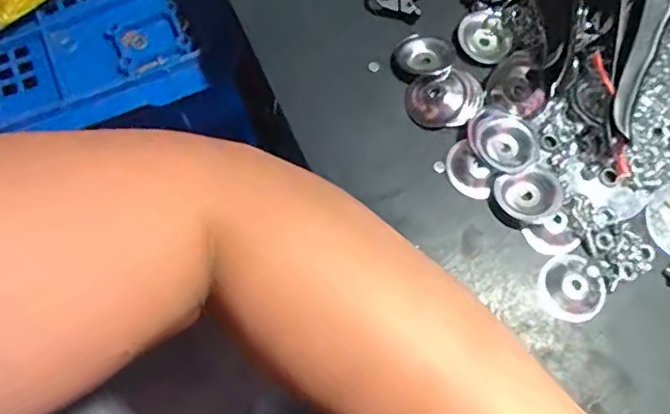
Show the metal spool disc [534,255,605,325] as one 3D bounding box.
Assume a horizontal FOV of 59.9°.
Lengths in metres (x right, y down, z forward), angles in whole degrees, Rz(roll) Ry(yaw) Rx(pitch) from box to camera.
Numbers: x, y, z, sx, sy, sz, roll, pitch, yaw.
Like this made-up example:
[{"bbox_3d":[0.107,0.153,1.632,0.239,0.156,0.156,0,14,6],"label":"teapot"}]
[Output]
[{"bbox_3d":[0.120,0.041,0.293,0.034,0.004,0.033,0,71,-1],"label":"metal spool disc"}]

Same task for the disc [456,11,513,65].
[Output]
[{"bbox_3d":[0.087,-0.099,0.343,0.029,0.009,0.031,0,71,-1],"label":"disc"}]

